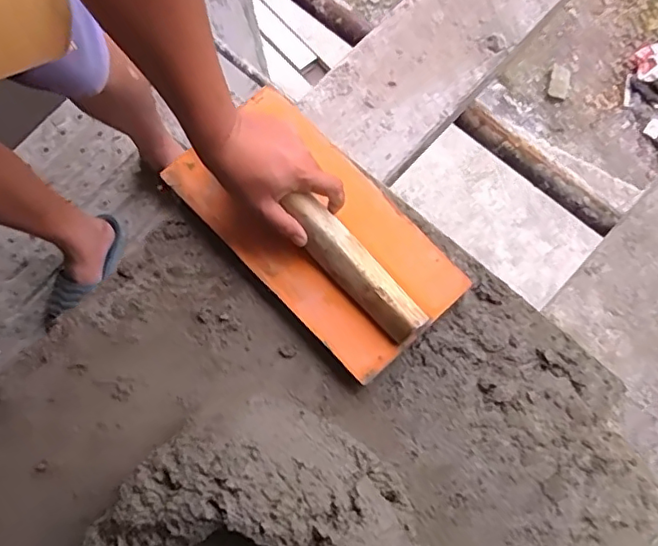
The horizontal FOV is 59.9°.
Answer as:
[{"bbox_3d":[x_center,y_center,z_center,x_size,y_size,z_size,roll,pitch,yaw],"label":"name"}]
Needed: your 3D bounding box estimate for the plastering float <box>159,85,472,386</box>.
[{"bbox_3d":[-0.018,-0.056,0.608,0.164,0.049,0.324,-43,80,-8],"label":"plastering float"}]

